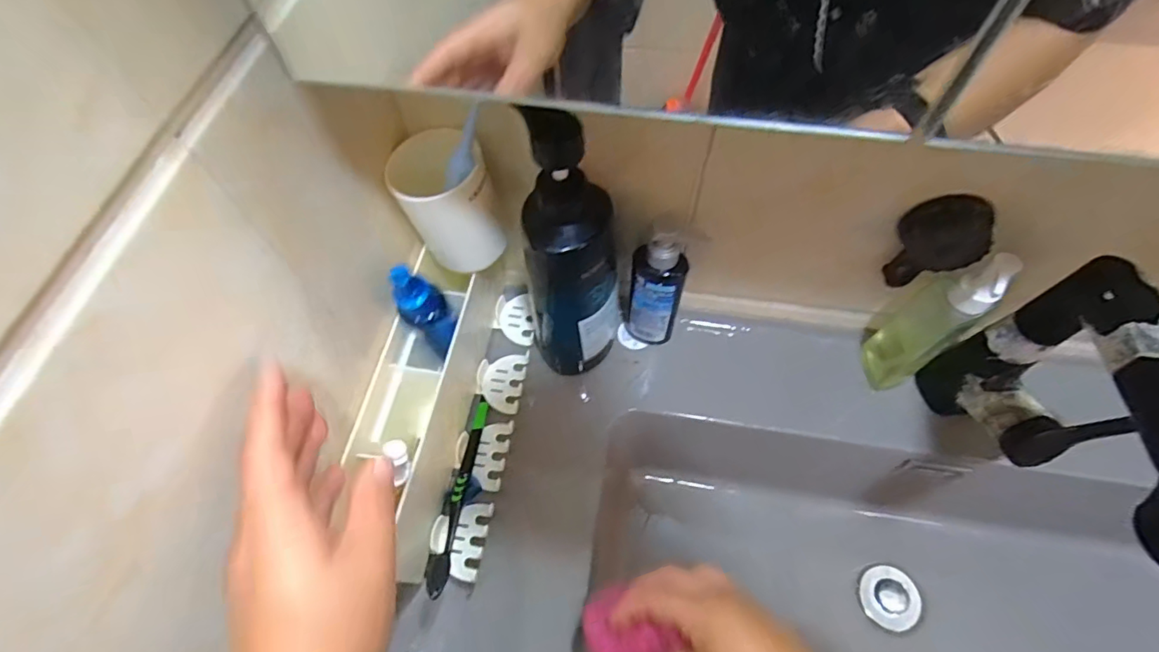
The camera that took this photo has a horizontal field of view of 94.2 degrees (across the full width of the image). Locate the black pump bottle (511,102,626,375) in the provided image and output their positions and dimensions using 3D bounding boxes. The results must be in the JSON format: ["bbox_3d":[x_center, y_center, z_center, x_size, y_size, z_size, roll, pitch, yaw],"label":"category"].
[{"bbox_3d":[-0.003,-0.043,0.404,0.076,0.257,0.061,1,62,2],"label":"black pump bottle"}]

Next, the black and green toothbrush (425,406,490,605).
[{"bbox_3d":[-0.100,0.136,0.445,0.019,0.024,0.164,5,50,4],"label":"black and green toothbrush"}]

